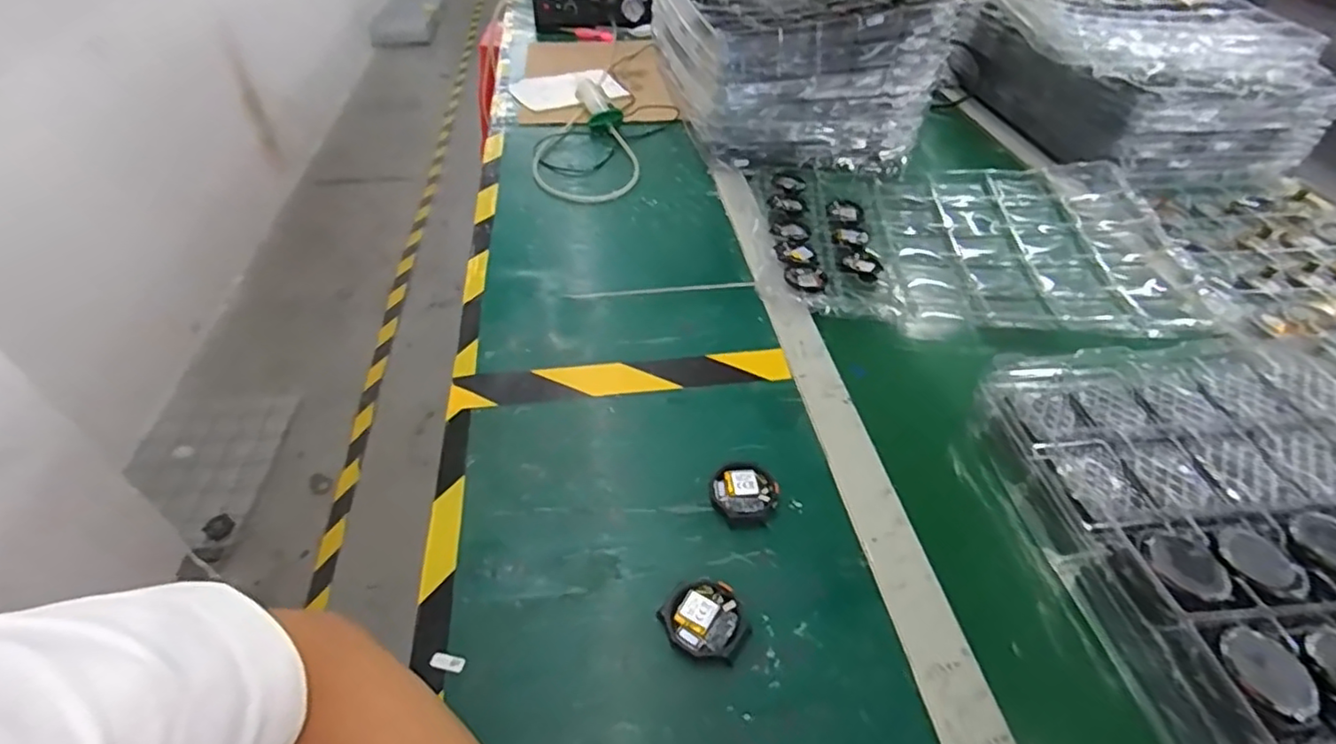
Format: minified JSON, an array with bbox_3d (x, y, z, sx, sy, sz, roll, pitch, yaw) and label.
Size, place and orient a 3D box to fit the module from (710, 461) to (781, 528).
[{"bbox_3d":[0.057,0.088,0.461,0.046,0.006,0.049,-22,50,-21],"label":"module"}]

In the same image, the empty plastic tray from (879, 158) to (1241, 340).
[{"bbox_3d":[0.402,-0.149,0.700,0.317,0.024,0.315,4,46,2],"label":"empty plastic tray"}]

